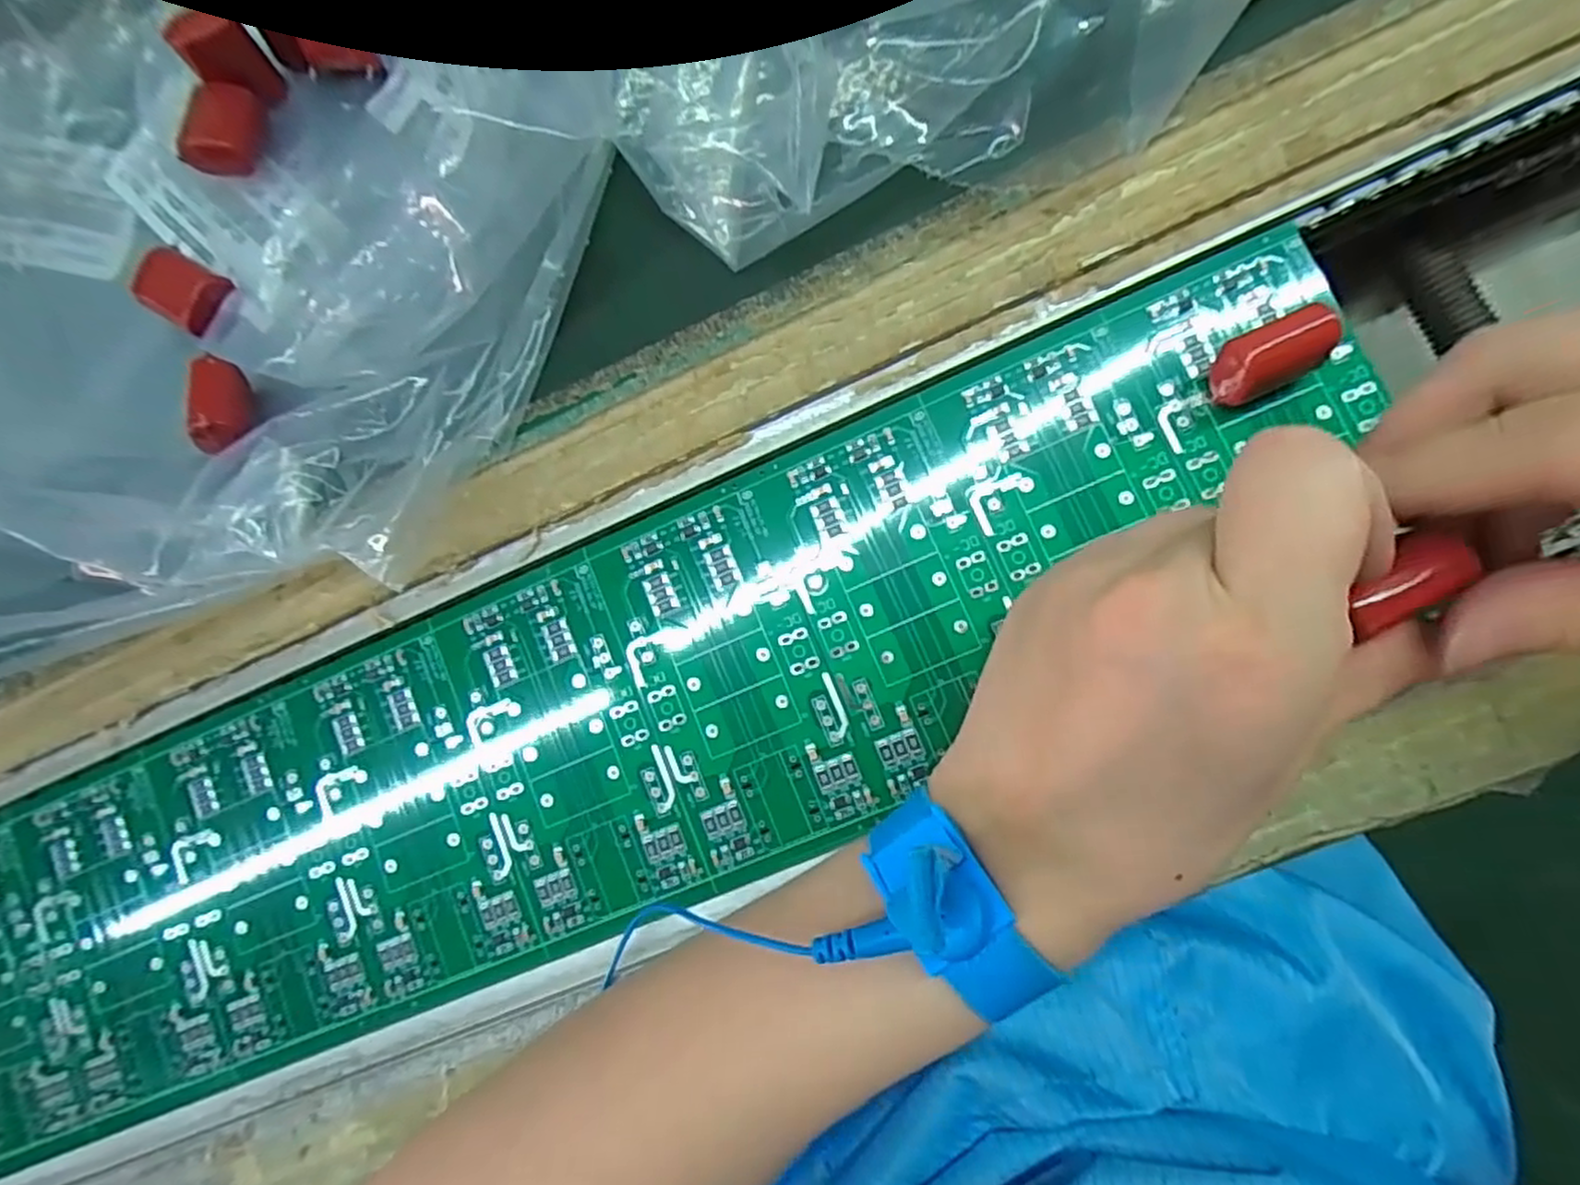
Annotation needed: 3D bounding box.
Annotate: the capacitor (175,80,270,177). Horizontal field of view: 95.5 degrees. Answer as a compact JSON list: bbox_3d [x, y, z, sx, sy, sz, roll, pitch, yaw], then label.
[{"bbox_3d":[-0.196,-0.161,0.251,0.015,0.022,0.030,11,89,9],"label":"capacitor"}]

